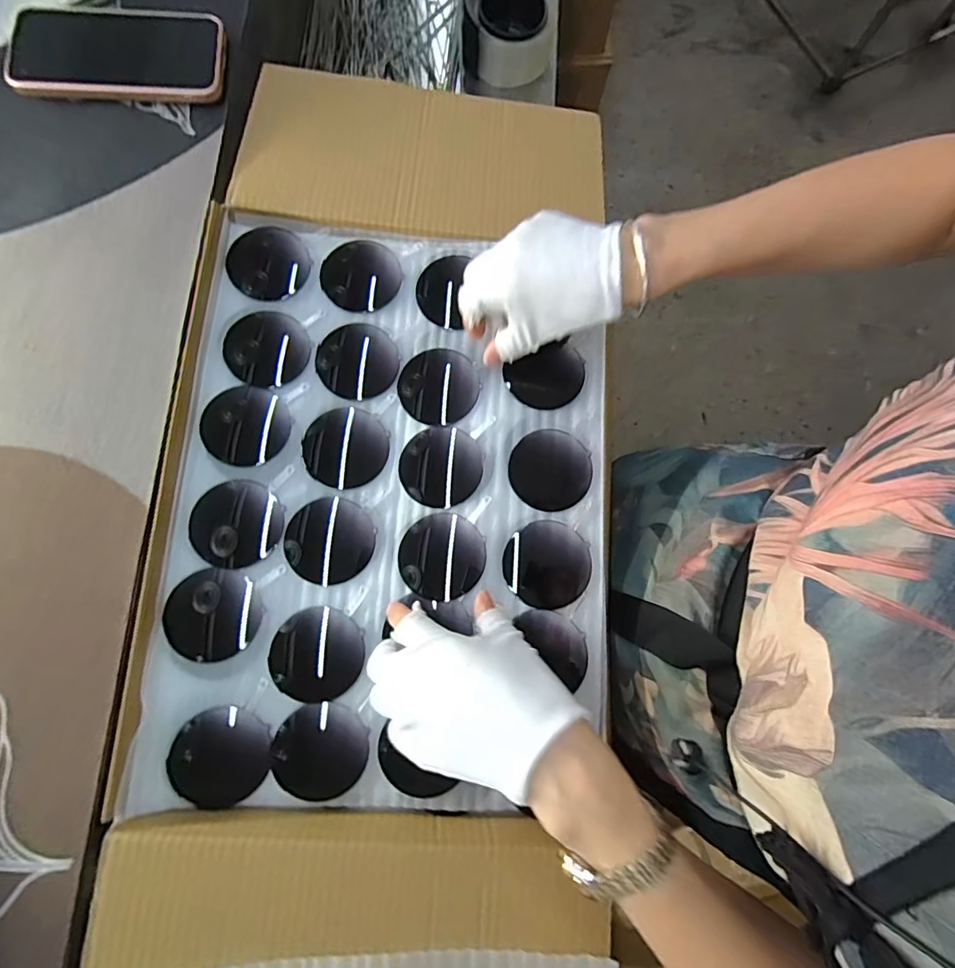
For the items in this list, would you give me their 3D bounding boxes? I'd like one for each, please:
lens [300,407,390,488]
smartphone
[{"bbox_3d":[-0.103,-0.029,0.400,0.064,0.008,0.061,0,79,-2],"label":"lens"},{"bbox_3d":[-0.292,-0.357,0.423,0.163,0.011,0.087,0,75,-5],"label":"smartphone"}]

